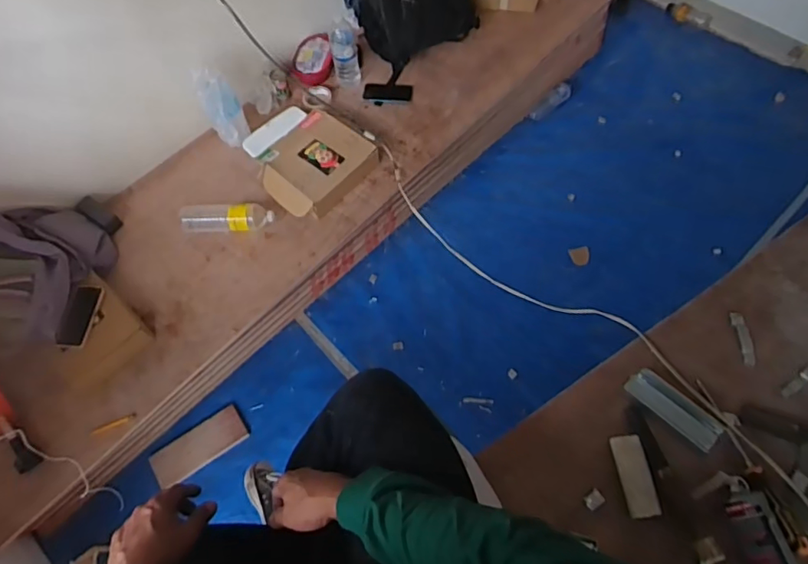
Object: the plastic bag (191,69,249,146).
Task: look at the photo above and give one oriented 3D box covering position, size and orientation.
[{"bbox_3d":[-0.537,-0.512,1.599,0.101,0.236,0.109,-25,64,-9],"label":"plastic bag"}]

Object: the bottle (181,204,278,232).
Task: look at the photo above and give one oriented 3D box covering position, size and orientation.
[{"bbox_3d":[-0.509,-0.185,1.530,0.264,0.077,0.089,-6,62,1],"label":"bottle"}]

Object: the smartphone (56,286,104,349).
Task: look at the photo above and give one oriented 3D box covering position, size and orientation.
[{"bbox_3d":[-0.826,0.085,1.370,0.067,0.017,0.167,12,66,-14],"label":"smartphone"}]

